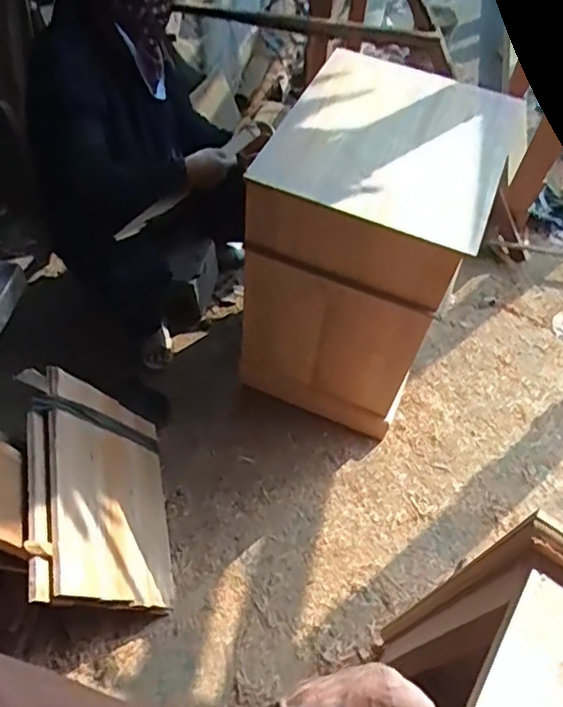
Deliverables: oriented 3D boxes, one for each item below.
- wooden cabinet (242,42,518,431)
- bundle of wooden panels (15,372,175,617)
[{"bbox_3d":[0.173,-0.192,1.314,0.434,0.704,0.433,20,53,12],"label":"wooden cabinet"},{"bbox_3d":[-0.373,0.288,1.232,0.054,0.420,0.488,-25,56,12],"label":"bundle of wooden panels"}]

